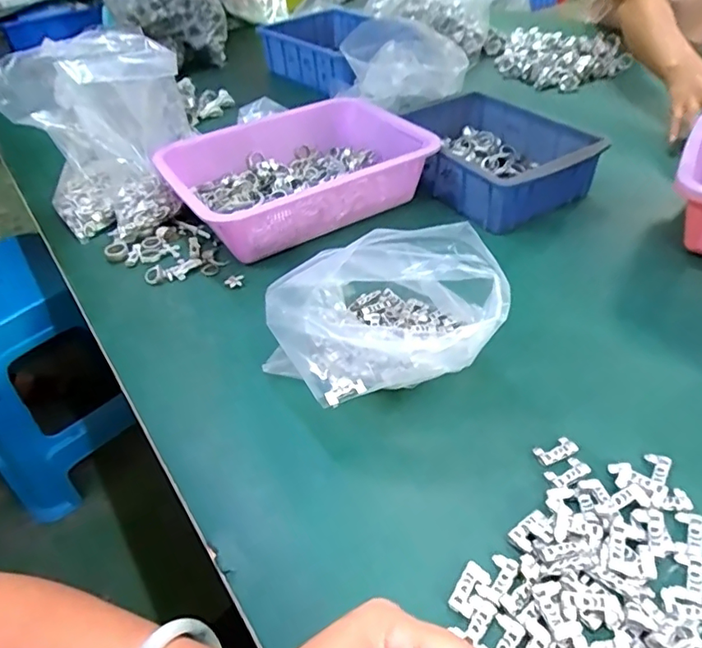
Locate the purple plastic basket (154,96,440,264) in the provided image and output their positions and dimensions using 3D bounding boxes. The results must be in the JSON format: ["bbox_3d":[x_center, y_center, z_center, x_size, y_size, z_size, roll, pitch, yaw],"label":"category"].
[{"bbox_3d":[-0.059,-0.188,0.660,0.308,0.085,0.215,-25,45,-21],"label":"purple plastic basket"}]

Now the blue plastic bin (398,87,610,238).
[{"bbox_3d":[0.173,-0.222,0.694,0.174,0.074,0.258,-22,45,-19],"label":"blue plastic bin"}]

